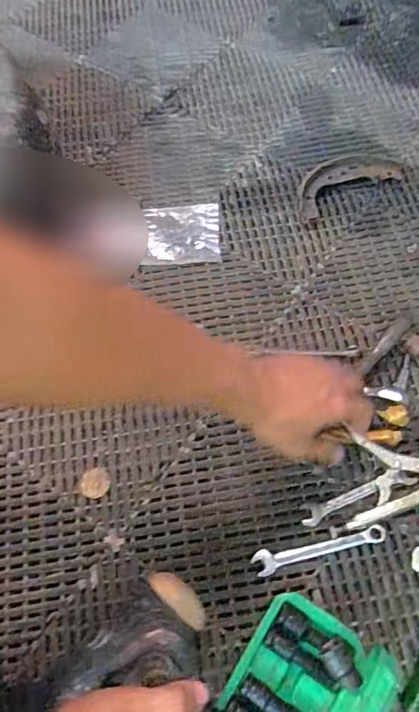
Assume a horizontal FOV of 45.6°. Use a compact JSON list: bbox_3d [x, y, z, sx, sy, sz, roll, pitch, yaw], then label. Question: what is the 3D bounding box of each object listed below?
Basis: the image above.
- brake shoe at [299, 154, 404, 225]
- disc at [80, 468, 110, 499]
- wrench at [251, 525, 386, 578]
[{"bbox_3d":[0.206,-0.271,0.772,0.183,0.025,0.081,-26,65,-10],"label":"brake shoe"},{"bbox_3d":[-0.136,0.152,0.593,0.034,0.004,0.034,-1,63,2],"label":"disc"},{"bbox_3d":[0.121,0.213,0.545,0.146,0.010,0.025,-11,63,-3],"label":"wrench"}]

